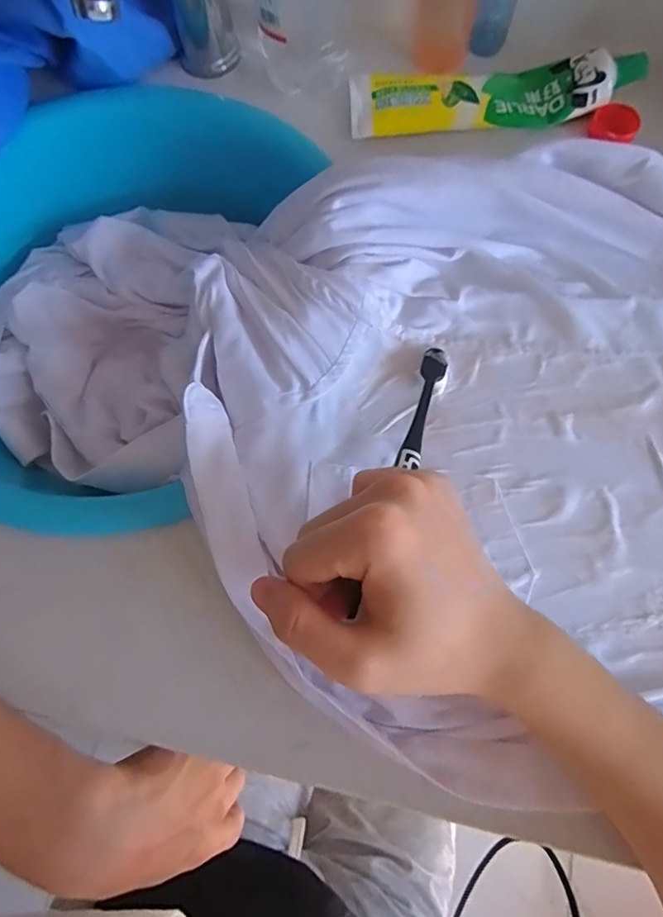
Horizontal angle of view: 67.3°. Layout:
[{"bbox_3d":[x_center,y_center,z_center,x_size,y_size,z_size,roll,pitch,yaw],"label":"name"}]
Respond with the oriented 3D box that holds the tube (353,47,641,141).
[{"bbox_3d":[0.116,-0.269,0.357,0.203,0.023,0.049,-4,72,0],"label":"tube"}]

